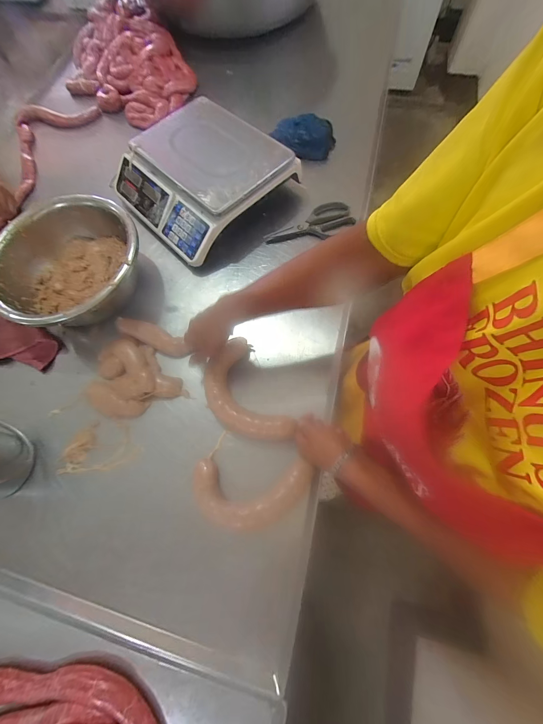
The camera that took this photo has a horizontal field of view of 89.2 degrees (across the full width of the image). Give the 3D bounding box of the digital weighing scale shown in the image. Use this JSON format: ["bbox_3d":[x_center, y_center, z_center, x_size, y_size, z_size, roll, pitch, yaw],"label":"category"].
[{"bbox_3d":[-0.162,-0.416,0.632,0.325,0.112,0.311,42,77,15],"label":"digital weighing scale"}]

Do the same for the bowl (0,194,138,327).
[{"bbox_3d":[-0.390,-0.181,0.555,0.266,0.110,0.244,-36,73,-11],"label":"bowl"}]

